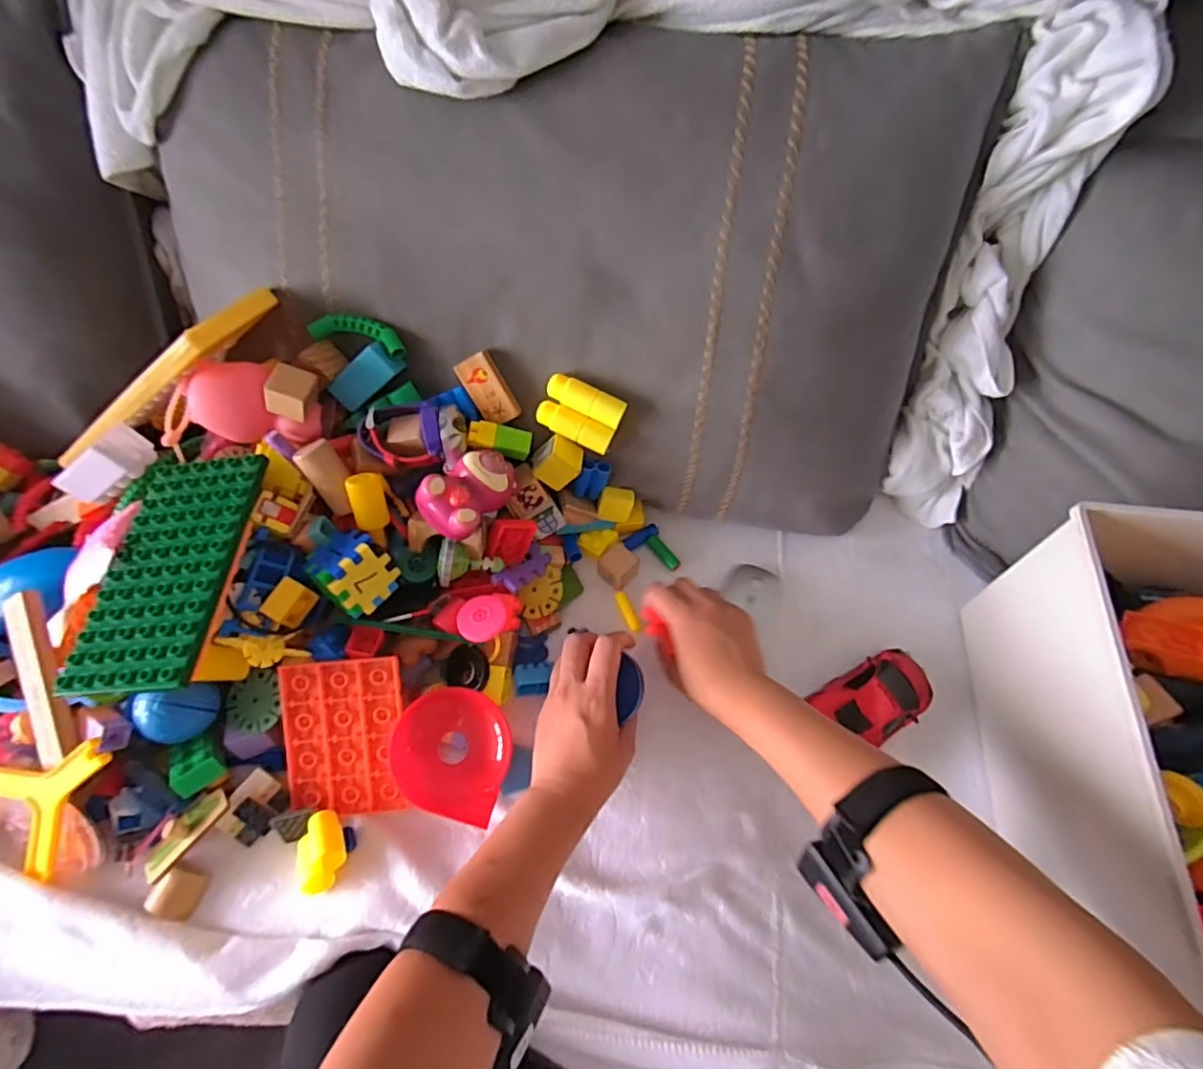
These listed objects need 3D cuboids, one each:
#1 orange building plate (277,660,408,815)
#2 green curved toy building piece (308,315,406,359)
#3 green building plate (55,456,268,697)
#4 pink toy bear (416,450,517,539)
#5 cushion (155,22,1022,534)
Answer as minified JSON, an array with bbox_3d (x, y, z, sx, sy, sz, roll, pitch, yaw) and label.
[{"bbox_3d":[-0.207,0.165,0.467,0.093,0.007,0.123,-5,91,-1],"label":"orange building plate"},{"bbox_3d":[-0.204,-0.169,0.488,0.073,0.021,0.028,11,67,3],"label":"green curved toy building piece"},{"bbox_3d":[-0.321,0.023,0.429,0.094,0.012,0.189,-6,58,5],"label":"green building plate"},{"bbox_3d":[-0.105,-0.036,0.459,0.047,0.038,0.078,35,70,12],"label":"pink toy bear"},{"bbox_3d":[-0.035,-0.214,0.541,0.681,0.160,0.385,3,110,2],"label":"cushion"}]

